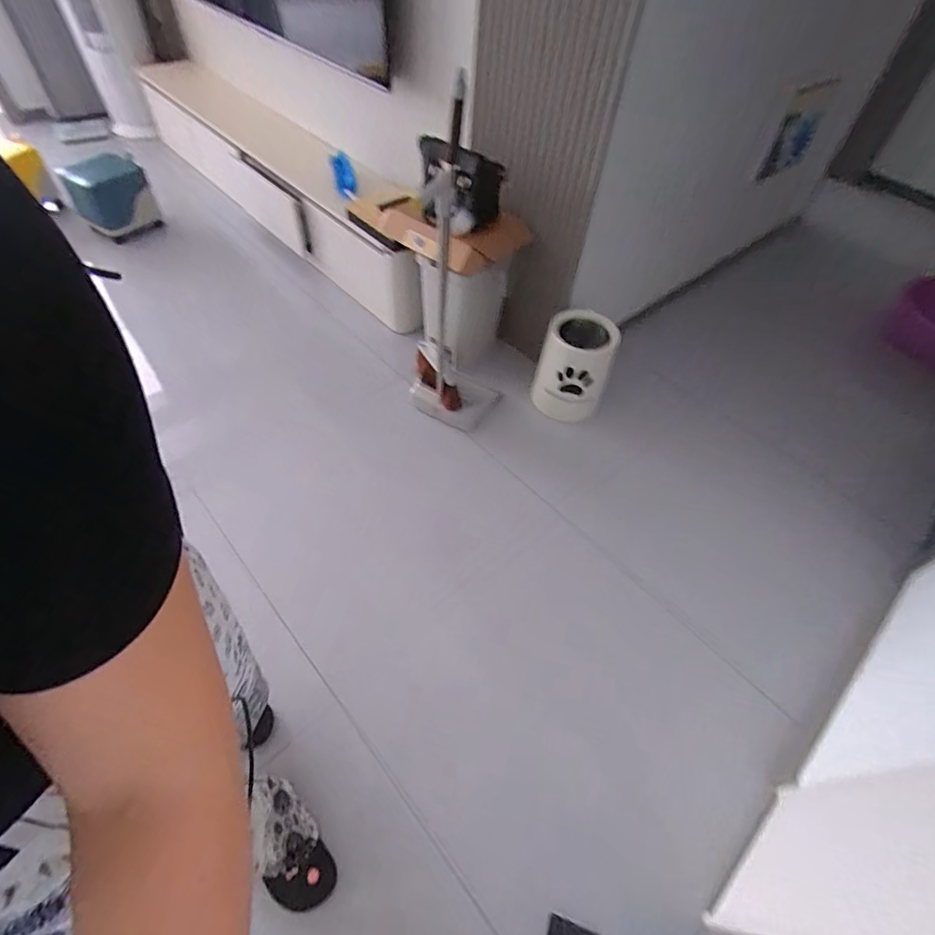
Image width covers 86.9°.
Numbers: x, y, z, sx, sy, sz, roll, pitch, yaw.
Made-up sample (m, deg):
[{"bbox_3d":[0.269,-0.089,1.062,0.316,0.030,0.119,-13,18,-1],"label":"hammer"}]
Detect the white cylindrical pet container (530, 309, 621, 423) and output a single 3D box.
[{"bbox_3d":[0.356,-0.335,1.696,0.228,0.344,0.234,2,52,-2],"label":"white cylindrical pet container"}]

